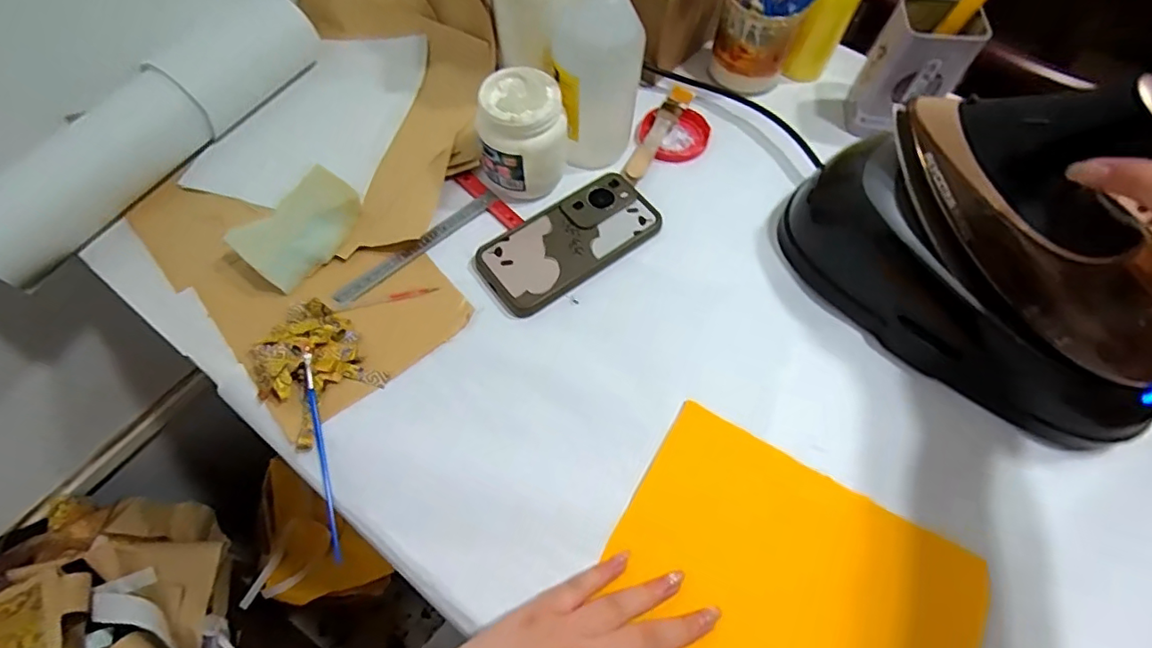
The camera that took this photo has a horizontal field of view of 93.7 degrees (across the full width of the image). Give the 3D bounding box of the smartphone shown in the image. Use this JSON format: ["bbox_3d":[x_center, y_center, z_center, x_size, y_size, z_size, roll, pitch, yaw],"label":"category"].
[{"bbox_3d":[-0.005,-0.074,0.481,0.163,0.011,0.079,-34,68,-17],"label":"smartphone"}]

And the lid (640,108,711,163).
[{"bbox_3d":[0.101,-0.189,0.543,0.070,0.008,0.064,0,62,-1],"label":"lid"}]

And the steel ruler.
[{"bbox_3d":[-0.138,-0.070,0.479,0.165,0.004,0.015,-40,80,-18],"label":"steel ruler"}]

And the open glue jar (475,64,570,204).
[{"bbox_3d":[-0.048,-0.166,0.478,0.079,0.089,0.073,-5,63,-3],"label":"open glue jar"}]

